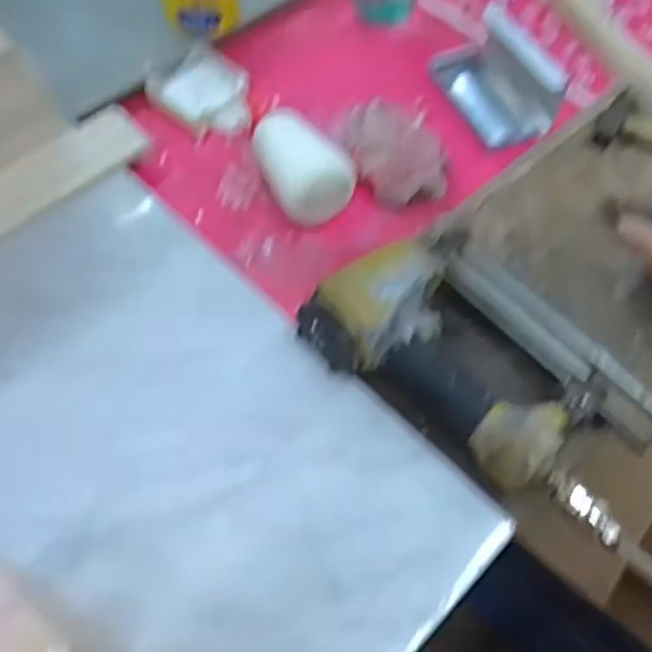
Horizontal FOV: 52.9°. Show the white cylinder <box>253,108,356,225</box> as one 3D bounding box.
[{"bbox_3d":[-0.019,-0.135,0.557,0.056,0.056,0.094,-28,65,-17],"label":"white cylinder"}]

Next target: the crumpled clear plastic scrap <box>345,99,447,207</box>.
[{"bbox_3d":[0.058,-0.159,0.583,0.073,0.040,0.110,-12,61,-9],"label":"crumpled clear plastic scrap"}]

